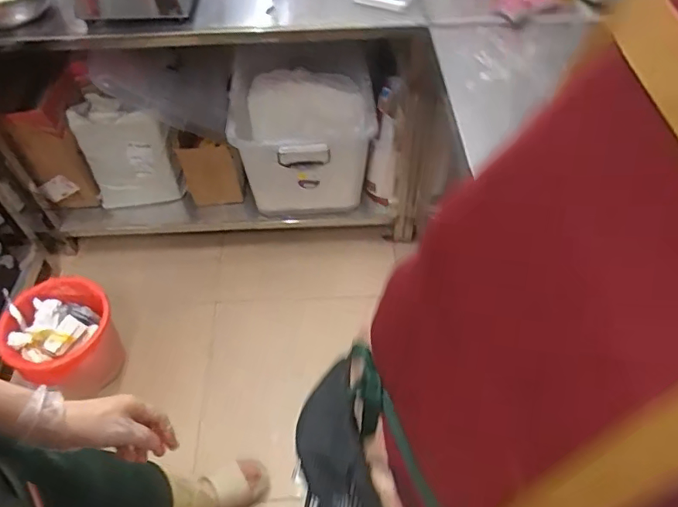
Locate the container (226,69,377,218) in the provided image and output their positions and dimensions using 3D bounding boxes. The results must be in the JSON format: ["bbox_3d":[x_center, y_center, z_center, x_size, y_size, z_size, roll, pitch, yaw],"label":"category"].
[{"bbox_3d":[-0.107,-0.374,1.683,0.412,0.311,0.463,-2,51,-1],"label":"container"}]

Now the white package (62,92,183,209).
[{"bbox_3d":[-0.666,-0.327,1.662,0.268,0.343,0.148,-3,43,2],"label":"white package"}]

